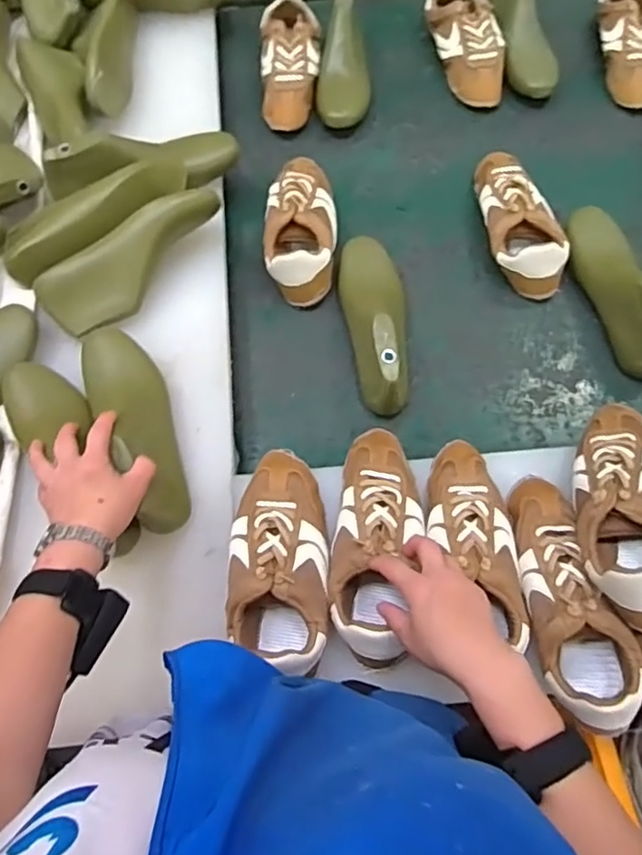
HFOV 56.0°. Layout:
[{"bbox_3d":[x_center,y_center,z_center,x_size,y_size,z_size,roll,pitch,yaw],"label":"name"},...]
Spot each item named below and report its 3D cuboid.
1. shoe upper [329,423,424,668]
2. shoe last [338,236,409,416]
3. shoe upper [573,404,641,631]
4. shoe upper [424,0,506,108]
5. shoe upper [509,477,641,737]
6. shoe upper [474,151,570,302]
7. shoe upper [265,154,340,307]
[{"bbox_3d":[0.059,0.106,0.589,0.087,0.062,0.223,7,67,4],"label":"shoe upper"},{"bbox_3d":[0.066,-0.137,0.730,0.068,0.082,0.241,-9,69,-3],"label":"shoe last"},{"bbox_3d":[0.292,0.067,0.571,0.090,0.067,0.233,7,56,4],"label":"shoe upper"},{"bbox_3d":[0.226,-0.590,0.925,0.081,0.064,0.223,-15,69,-5],"label":"shoe upper"},{"bbox_3d":[0.230,0.156,0.563,0.084,0.074,0.234,-9,69,-2],"label":"shoe upper"},{"bbox_3d":[0.251,-0.278,0.795,0.084,0.065,0.229,-12,69,-4],"label":"shoe upper"},{"bbox_3d":[-0.025,-0.270,0.790,0.089,0.067,0.208,2,69,2],"label":"shoe upper"}]

